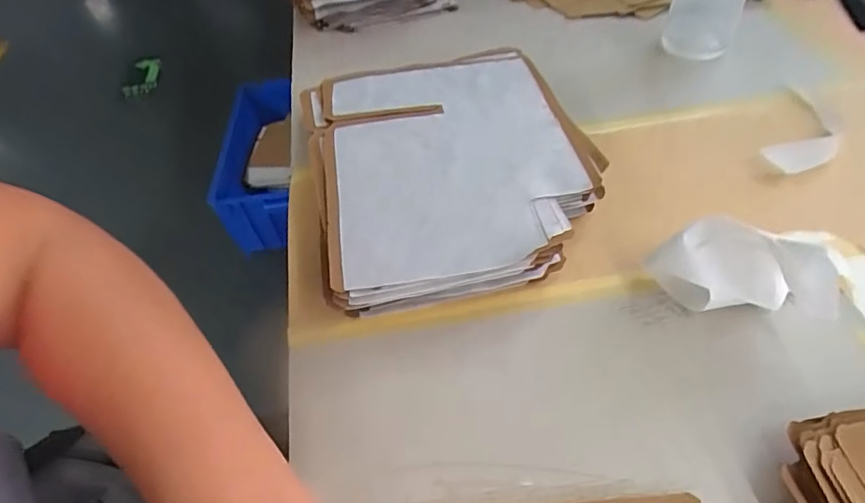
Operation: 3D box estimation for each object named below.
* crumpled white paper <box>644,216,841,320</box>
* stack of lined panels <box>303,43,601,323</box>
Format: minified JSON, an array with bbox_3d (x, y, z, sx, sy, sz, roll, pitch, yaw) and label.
[{"bbox_3d":[0.192,0.014,0.324,0.103,0.057,0.037,12,52,15],"label":"crumpled white paper"},{"bbox_3d":[0.012,-0.069,0.420,0.207,0.049,0.246,-12,50,-5],"label":"stack of lined panels"}]

